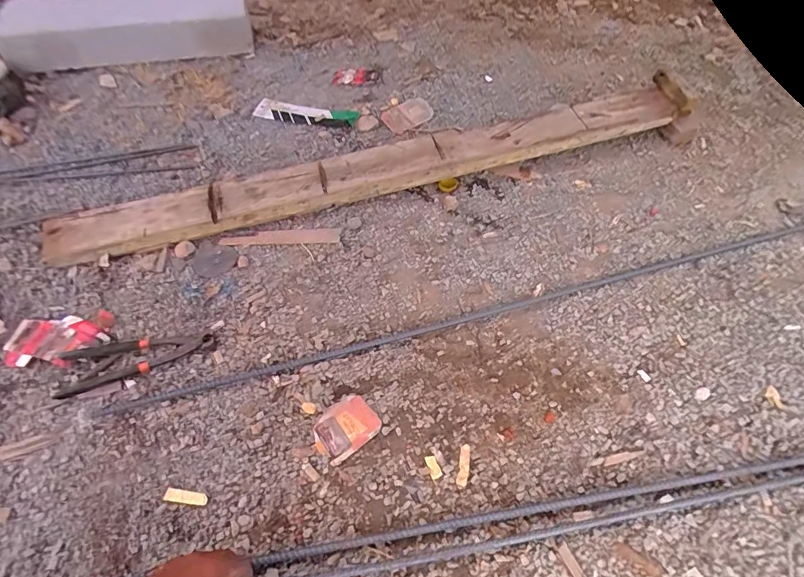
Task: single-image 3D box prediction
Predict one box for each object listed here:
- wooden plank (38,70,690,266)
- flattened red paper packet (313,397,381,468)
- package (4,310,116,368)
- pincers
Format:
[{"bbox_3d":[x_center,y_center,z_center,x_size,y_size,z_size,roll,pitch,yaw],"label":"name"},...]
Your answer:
[{"bbox_3d":[0.008,-0.247,0.877,1.281,0.087,0.109,-16,56,-13],"label":"wooden plank"},{"bbox_3d":[-0.080,0.200,0.617,0.089,0.009,0.068,-36,62,-24],"label":"flattened red paper packet"},{"bbox_3d":[-0.538,0.081,0.673,0.148,0.014,0.086,-12,55,-10],"label":"package"},{"bbox_3d":[-0.395,0.106,0.643,0.207,0.013,0.071,-12,55,-10],"label":"pincers"}]

